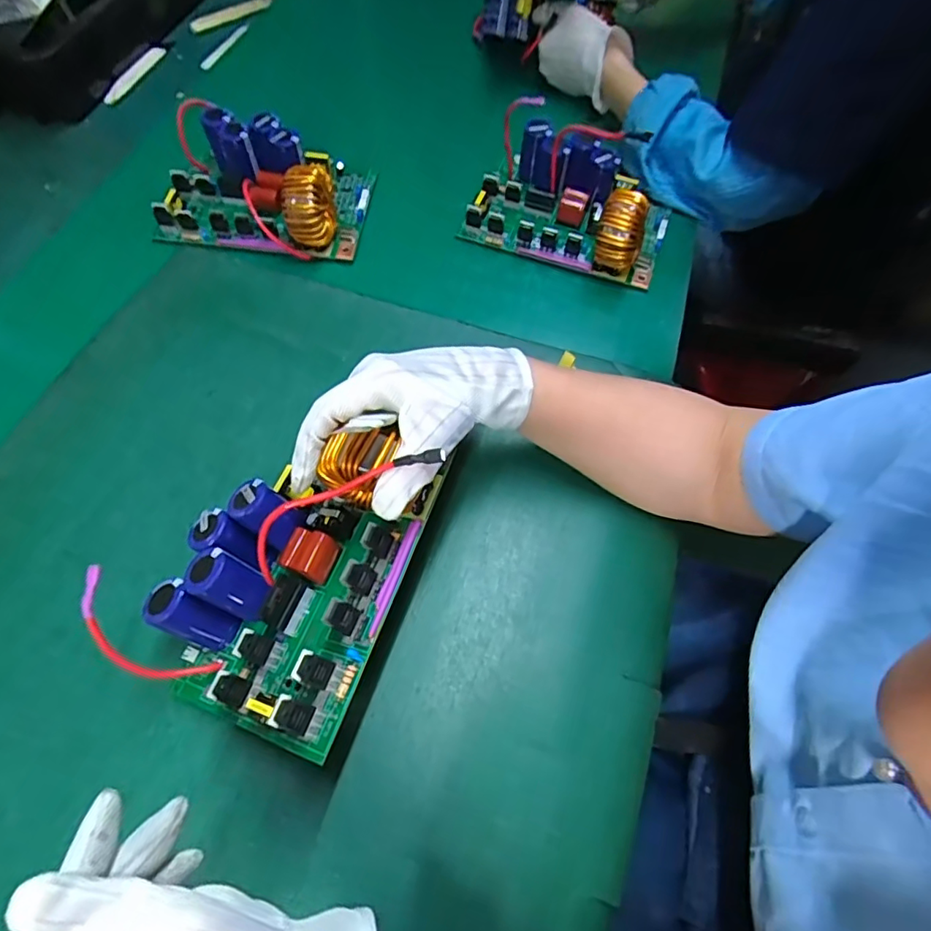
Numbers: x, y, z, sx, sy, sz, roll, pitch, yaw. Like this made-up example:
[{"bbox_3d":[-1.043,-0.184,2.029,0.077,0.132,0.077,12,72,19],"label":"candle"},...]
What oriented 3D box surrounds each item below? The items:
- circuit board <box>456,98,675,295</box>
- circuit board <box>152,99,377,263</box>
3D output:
[{"bbox_3d":[0.107,-0.265,0.554,0.191,0.070,0.125,19,63,7],"label":"circuit board"},{"bbox_3d":[-0.195,-0.274,0.546,0.193,0.065,0.129,10,62,3],"label":"circuit board"}]

